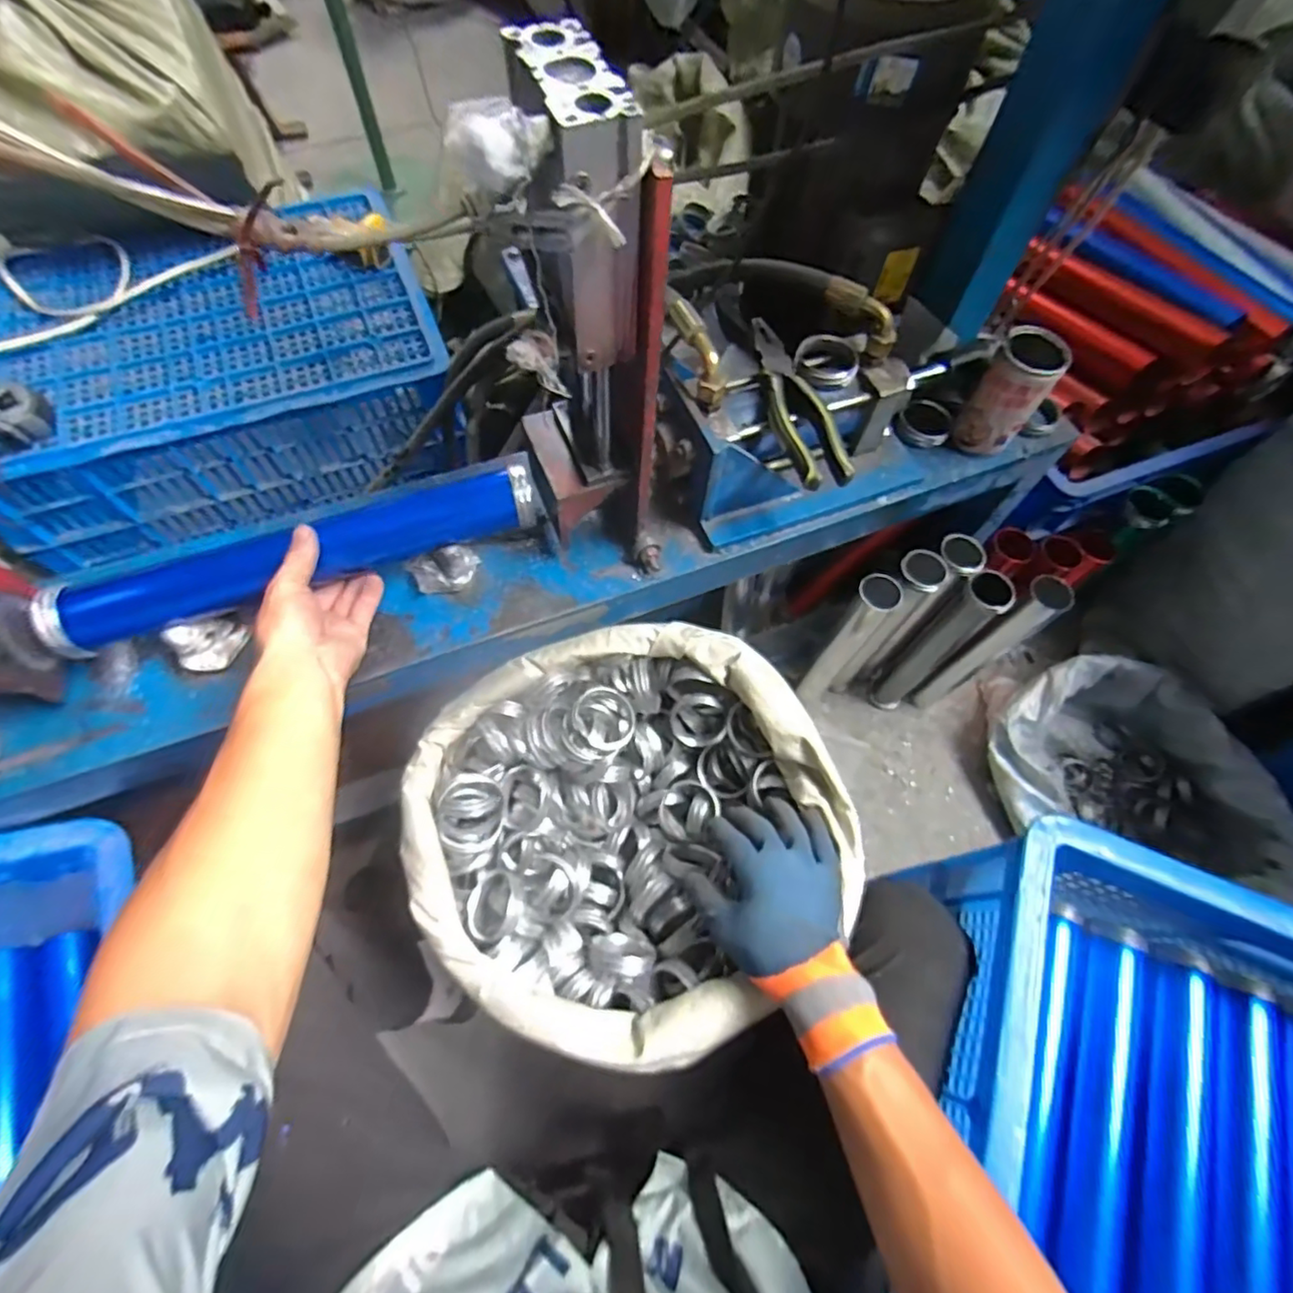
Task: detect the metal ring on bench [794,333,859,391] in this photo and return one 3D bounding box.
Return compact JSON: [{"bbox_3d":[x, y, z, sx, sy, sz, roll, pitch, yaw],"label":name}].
[{"bbox_3d":[0.173,-0.276,0.583,0.059,0.022,0.054,1,64,-2],"label":"metal ring on bench"}]

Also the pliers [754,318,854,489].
[{"bbox_3d":[0.137,-0.227,0.559,0.051,0.024,0.193,-8,64,-6],"label":"pliers"}]

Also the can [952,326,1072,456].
[{"bbox_3d":[0.380,-0.265,0.634,0.063,0.112,0.066,1,64,-2],"label":"can"}]

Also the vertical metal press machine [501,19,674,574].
[{"bbox_3d":[-0.049,-0.192,0.440,0.093,0.342,0.118,-20,66,-12],"label":"vertical metal press machine"}]

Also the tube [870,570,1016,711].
[{"bbox_3d":[0.441,0.007,0.938,0.058,0.349,0.062,-40,72,-19],"label":"tube"}]

